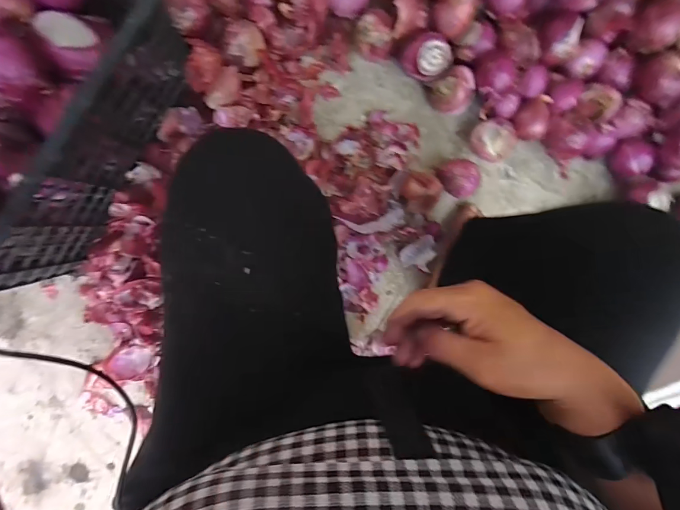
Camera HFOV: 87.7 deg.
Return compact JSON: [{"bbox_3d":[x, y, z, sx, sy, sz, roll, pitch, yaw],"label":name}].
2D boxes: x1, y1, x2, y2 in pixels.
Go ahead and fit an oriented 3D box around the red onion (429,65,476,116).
[{"bbox_3d":[0.232,-0.333,0.724,0.072,0.070,0.086,-39,98,-6],"label":"red onion"}]

